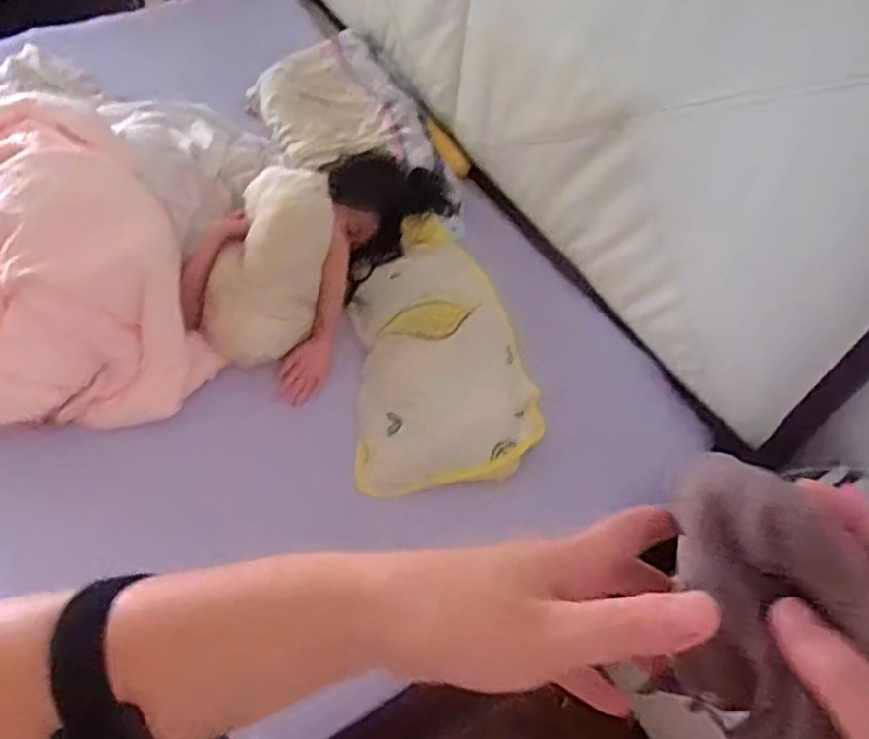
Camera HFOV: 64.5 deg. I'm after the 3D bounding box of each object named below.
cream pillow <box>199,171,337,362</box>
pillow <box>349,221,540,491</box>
[{"bbox_3d":[-0.289,-0.182,1.220,0.169,0.117,0.359,27,103,15],"label":"cream pillow"},{"bbox_3d":[0.009,-0.060,1.266,0.311,0.126,0.565,-4,55,-5],"label":"pillow"}]

